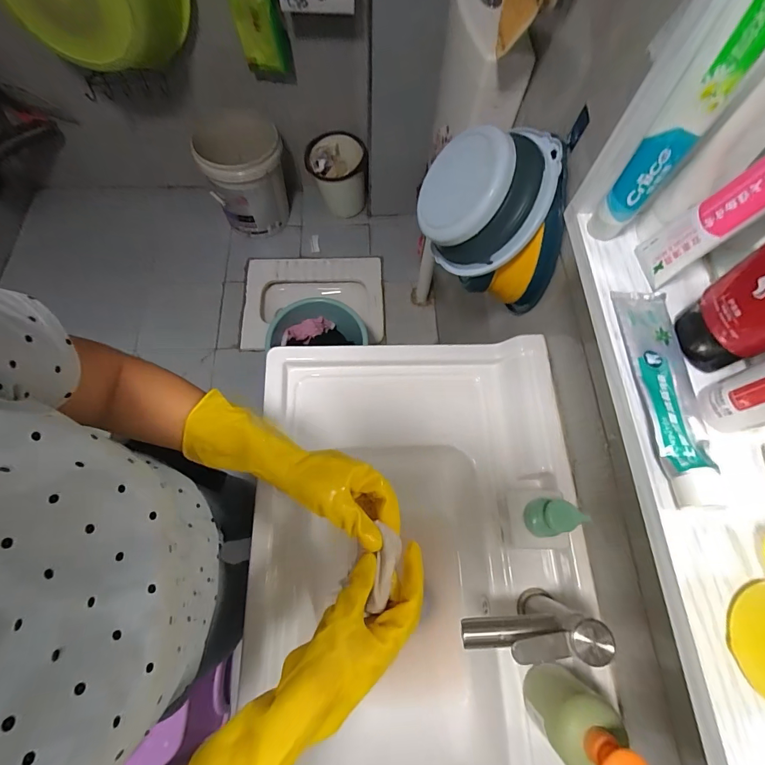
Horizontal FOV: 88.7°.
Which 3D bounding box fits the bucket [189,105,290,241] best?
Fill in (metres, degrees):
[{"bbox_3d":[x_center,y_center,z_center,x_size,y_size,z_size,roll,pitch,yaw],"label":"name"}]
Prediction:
[{"bbox_3d":[-0.537,-0.794,1.563,0.316,0.345,0.328,1,69,-2],"label":"bucket"}]

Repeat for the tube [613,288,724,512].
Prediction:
[{"bbox_3d":[0.204,0.002,0.276,0.043,0.023,0.164,3,69,-1],"label":"tube"}]

